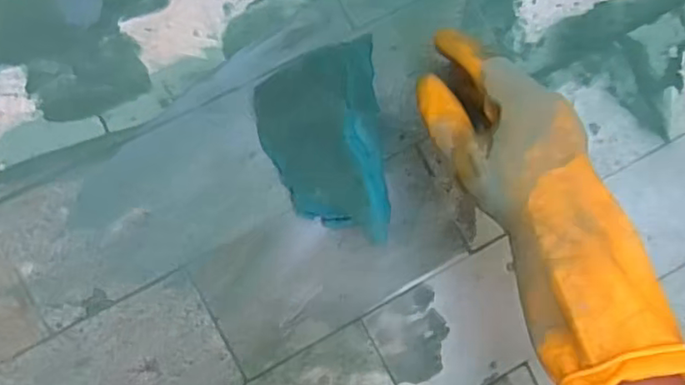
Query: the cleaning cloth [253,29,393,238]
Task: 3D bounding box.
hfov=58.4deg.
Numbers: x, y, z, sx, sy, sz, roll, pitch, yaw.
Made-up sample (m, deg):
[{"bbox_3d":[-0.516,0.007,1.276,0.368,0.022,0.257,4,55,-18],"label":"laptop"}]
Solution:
[{"bbox_3d":[-0.012,-0.032,0.437,0.082,0.075,0.128,-9,91,-10],"label":"cleaning cloth"}]

